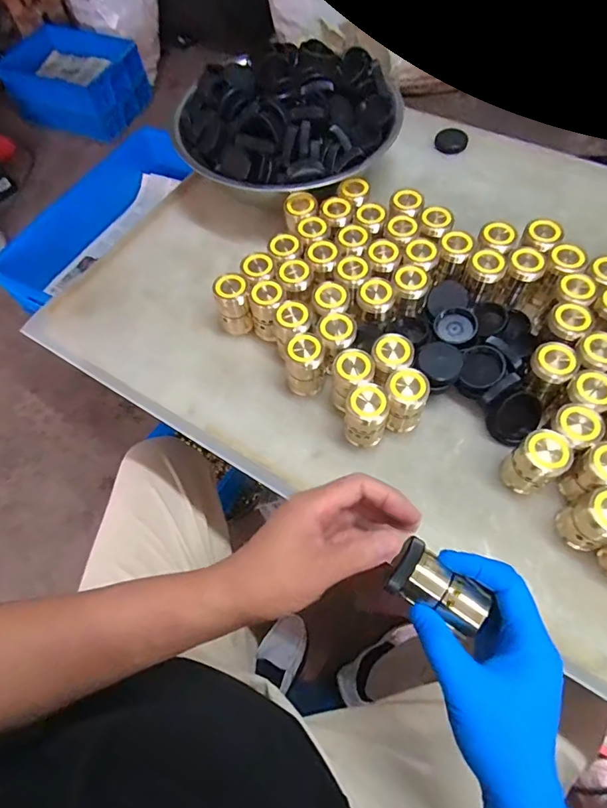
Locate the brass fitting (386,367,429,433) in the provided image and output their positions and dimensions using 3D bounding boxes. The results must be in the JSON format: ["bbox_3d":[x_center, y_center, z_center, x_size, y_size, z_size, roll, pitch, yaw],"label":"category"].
[{"bbox_3d":[0.095,-0.001,0.438,0.038,0.073,0.034,24,66,14],"label":"brass fitting"}]

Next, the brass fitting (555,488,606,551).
[{"bbox_3d":[0.239,0.094,0.374,0.035,0.076,0.035,-27,65,-11],"label":"brass fitting"}]

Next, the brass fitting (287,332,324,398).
[{"bbox_3d":[0.002,-0.038,0.462,0.034,0.069,0.033,-1,63,2],"label":"brass fitting"}]

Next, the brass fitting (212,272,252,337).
[{"bbox_3d":[-0.077,-0.108,0.503,0.035,0.072,0.029,-12,63,-4],"label":"brass fitting"}]

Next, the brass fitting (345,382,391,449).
[{"bbox_3d":[0.059,0.012,0.431,0.038,0.075,0.037,-1,63,2],"label":"brass fitting"}]

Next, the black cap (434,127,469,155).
[{"bbox_3d":[0.208,-0.371,0.643,0.043,0.012,0.048,21,66,13],"label":"black cap"}]

